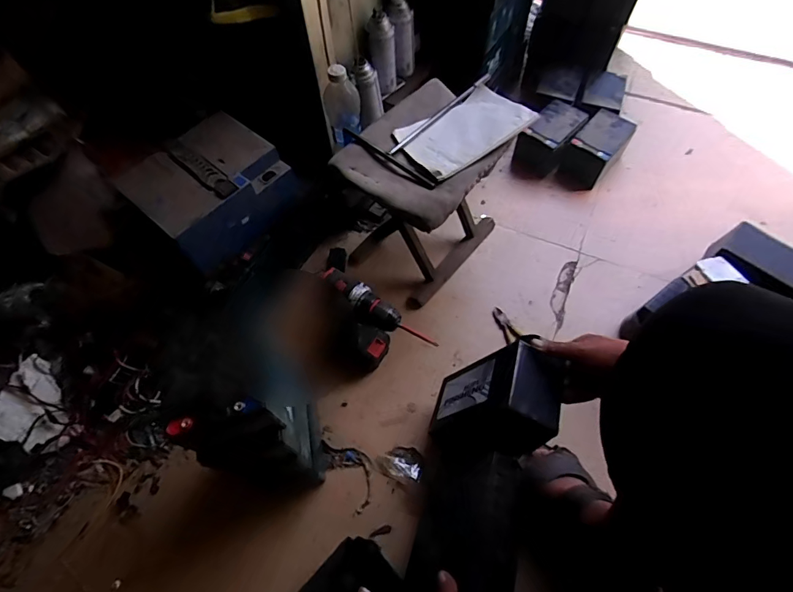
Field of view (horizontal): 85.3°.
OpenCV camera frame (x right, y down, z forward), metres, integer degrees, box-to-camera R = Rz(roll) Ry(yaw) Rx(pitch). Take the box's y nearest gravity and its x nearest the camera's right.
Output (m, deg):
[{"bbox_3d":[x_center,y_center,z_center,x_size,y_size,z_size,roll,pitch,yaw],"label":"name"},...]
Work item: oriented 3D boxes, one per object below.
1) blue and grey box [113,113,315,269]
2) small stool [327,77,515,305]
[{"bbox_3d":[-0.316,-0.179,0.742,0.171,0.114,0.224,35,68,18],"label":"blue and grey box"},{"bbox_3d":[0.060,-0.188,0.852,0.216,0.290,0.279,36,68,20],"label":"small stool"}]

